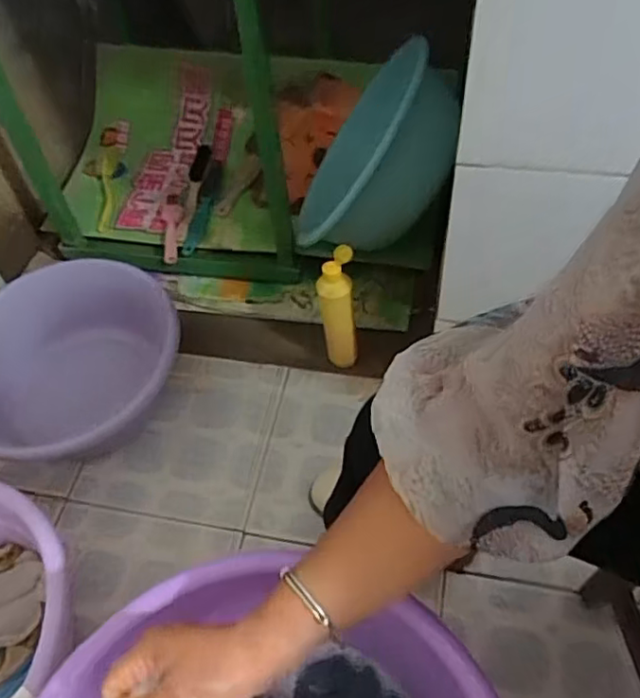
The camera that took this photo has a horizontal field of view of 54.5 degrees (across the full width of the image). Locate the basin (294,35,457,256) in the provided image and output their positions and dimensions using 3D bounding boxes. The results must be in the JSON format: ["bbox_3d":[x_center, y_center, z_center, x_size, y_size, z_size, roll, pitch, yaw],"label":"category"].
[{"bbox_3d":[0.119,-0.320,1.037,0.149,0.367,0.342,29,41,-16],"label":"basin"}]

